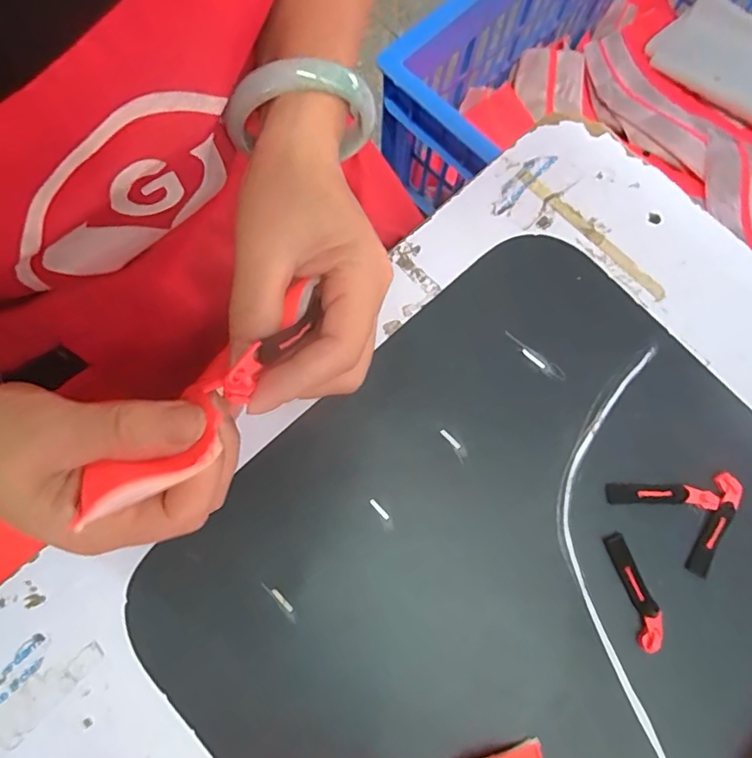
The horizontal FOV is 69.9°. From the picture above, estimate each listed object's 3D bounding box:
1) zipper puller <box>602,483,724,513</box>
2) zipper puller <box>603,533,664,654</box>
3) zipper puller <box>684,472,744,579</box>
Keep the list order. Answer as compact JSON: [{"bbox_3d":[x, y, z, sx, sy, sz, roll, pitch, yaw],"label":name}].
[{"bbox_3d":[0.179,0.073,0.337,0.067,0.005,0.014,4,76,0],"label":"zipper puller"},{"bbox_3d":[0.157,0.128,0.325,0.017,0.007,0.067,-14,77,-5],"label":"zipper puller"},{"bbox_3d":[0.213,0.091,0.337,0.016,0.009,0.066,26,77,5],"label":"zipper puller"}]

